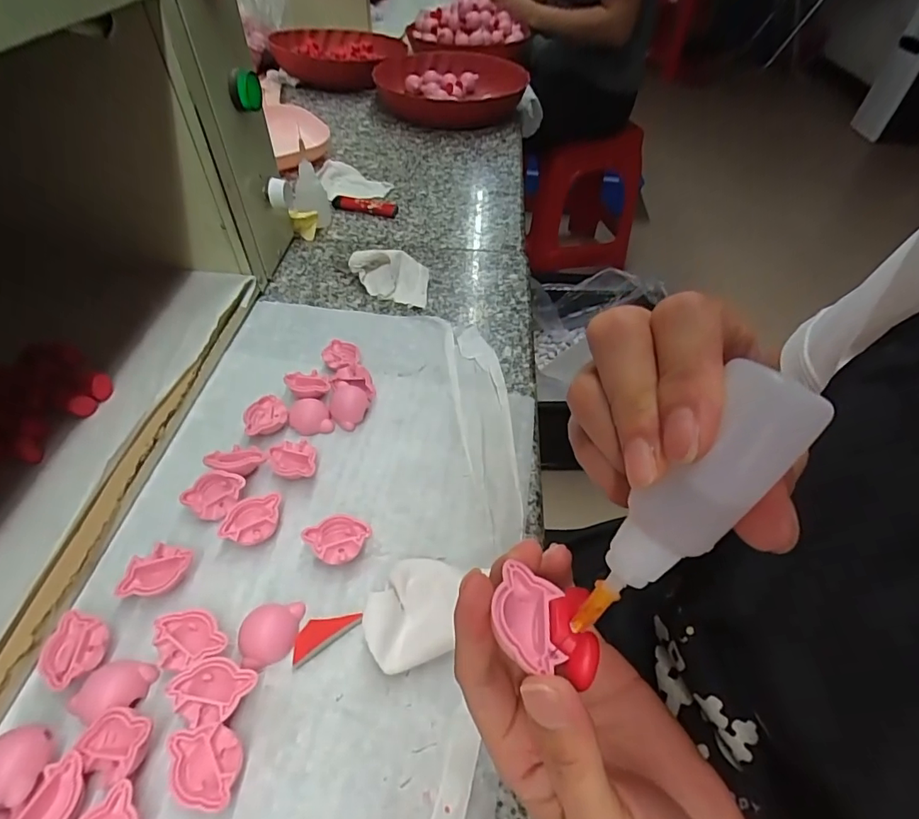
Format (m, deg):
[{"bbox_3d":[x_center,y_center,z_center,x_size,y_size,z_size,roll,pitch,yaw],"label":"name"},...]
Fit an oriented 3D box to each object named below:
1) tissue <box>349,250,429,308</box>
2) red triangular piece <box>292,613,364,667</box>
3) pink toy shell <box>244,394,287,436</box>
[{"bbox_3d":[-0.064,-0.122,0.447,0.071,0.034,0.051,0,48,-3],"label":"tissue"},{"bbox_3d":[-0.070,0.114,0.253,0.037,0.006,0.016,-29,56,-25],"label":"red triangular piece"},{"bbox_3d":[-0.136,0.005,0.340,0.029,0.010,0.029,2,48,-2],"label":"pink toy shell"}]

